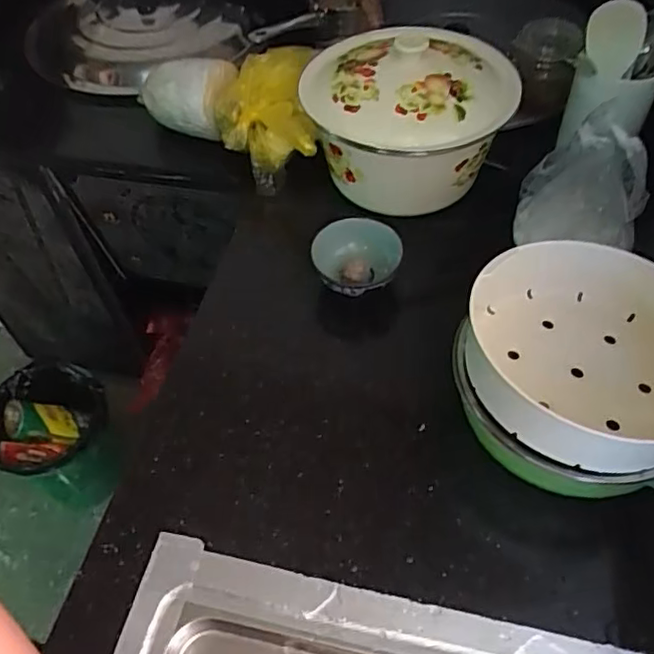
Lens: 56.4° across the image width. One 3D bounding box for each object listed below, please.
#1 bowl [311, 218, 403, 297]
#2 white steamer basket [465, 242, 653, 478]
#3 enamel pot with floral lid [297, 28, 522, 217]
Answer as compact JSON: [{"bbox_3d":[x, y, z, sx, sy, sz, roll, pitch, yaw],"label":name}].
[{"bbox_3d":[0.035,-0.081,0.724,0.101,0.046,0.095,-2,52,2],"label":"bowl"},{"bbox_3d":[0.251,0.026,0.559,0.234,0.080,0.216,-2,52,2],"label":"white steamer basket"},{"bbox_3d":[0.096,-0.265,0.790,0.230,0.159,0.220,-2,52,2],"label":"enamel pot with floral lid"}]

